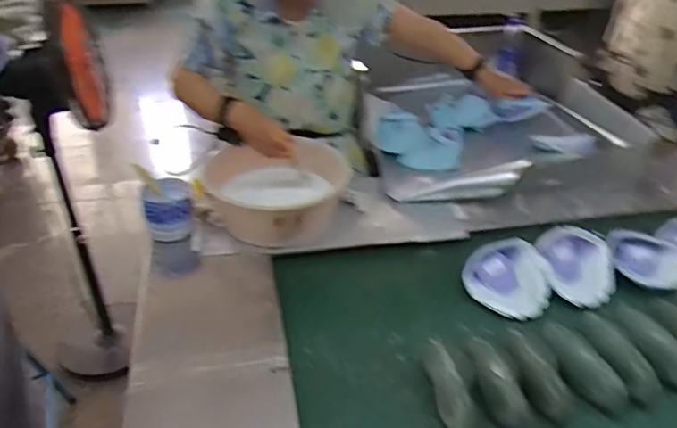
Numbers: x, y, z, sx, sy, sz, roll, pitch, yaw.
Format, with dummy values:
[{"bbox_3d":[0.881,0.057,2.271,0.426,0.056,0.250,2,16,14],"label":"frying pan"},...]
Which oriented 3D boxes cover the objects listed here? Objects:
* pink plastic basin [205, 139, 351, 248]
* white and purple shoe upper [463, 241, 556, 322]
[{"bbox_3d":[-0.130,-0.040,1.139,0.303,0.126,0.221,-5,35,-8],"label":"pink plastic basin"},{"bbox_3d":[0.338,0.120,1.049,0.158,0.039,0.181,20,39,26],"label":"white and purple shoe upper"}]

